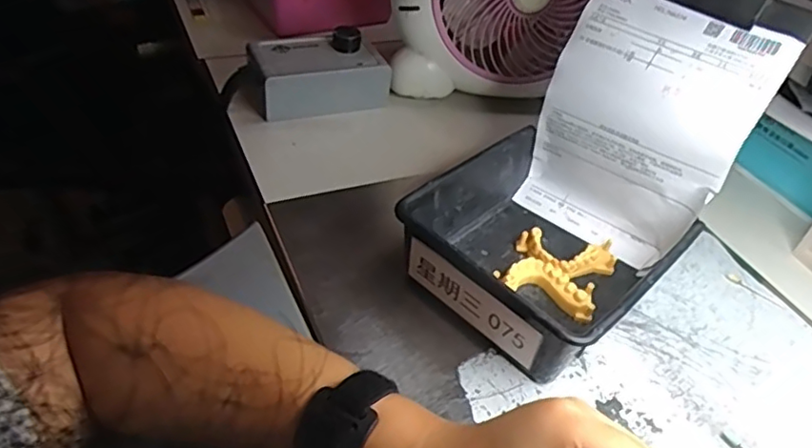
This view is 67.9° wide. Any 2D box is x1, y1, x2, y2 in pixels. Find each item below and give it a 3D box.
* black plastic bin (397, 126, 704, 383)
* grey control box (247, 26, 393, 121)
[{"bbox_3d":[0.101,0.019,0.456,0.161,0.067,0.174,36,48,27],"label":"black plastic bin"},{"bbox_3d":[-0.090,-0.156,0.625,0.135,0.059,0.072,-13,44,-22],"label":"grey control box"}]

